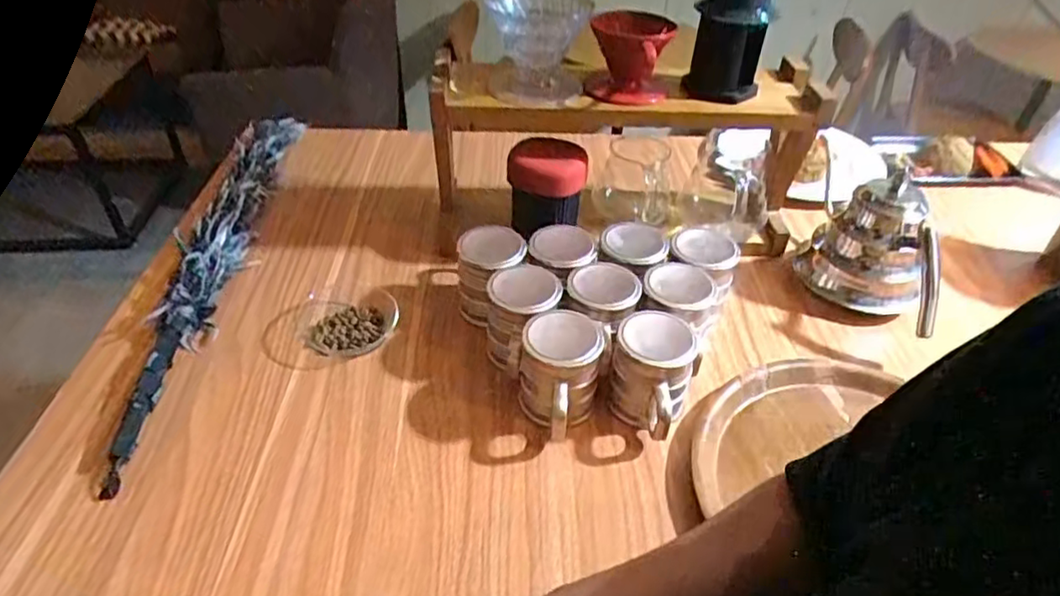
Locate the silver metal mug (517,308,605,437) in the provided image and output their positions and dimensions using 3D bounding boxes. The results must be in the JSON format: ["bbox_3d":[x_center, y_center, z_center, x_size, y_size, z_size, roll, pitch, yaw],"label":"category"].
[{"bbox_3d":[0.027,0.074,0.586,0.074,0.085,0.091,9,42,6],"label":"silver metal mug"}]

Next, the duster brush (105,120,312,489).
[{"bbox_3d":[-0.375,-0.052,0.741,0.079,0.046,0.605,0,41,-4],"label":"duster brush"}]

